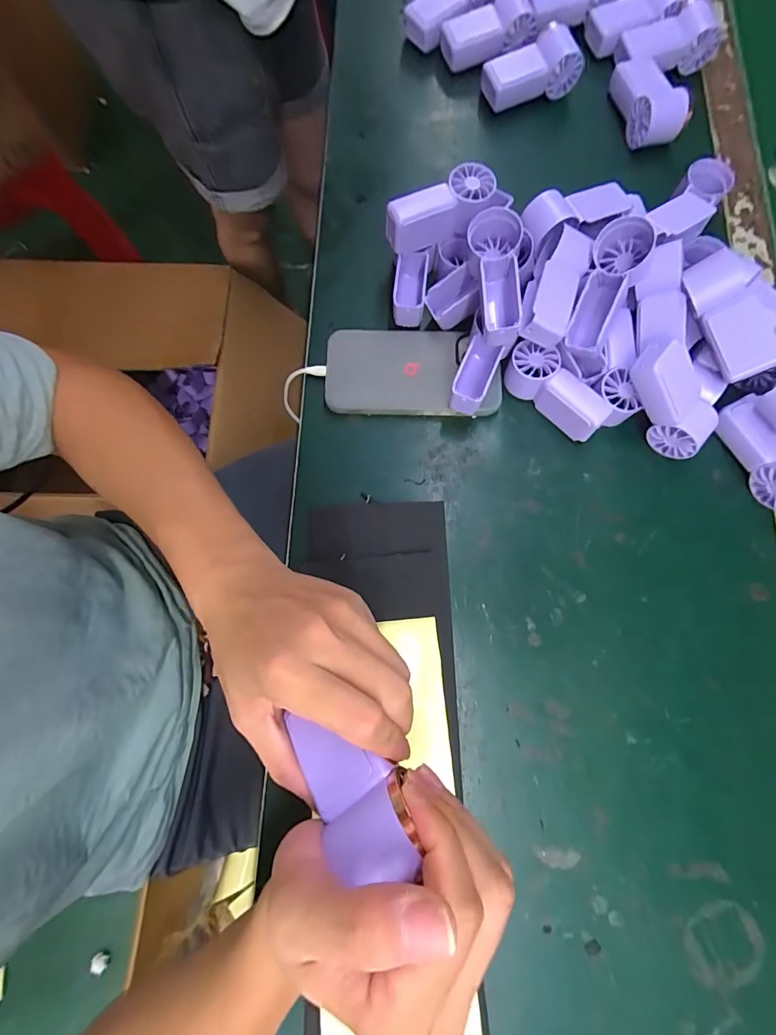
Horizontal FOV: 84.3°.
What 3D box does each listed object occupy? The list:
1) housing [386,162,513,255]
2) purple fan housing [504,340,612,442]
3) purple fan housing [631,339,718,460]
[{"bbox_3d":[0.049,-0.265,0.368,0.106,0.035,0.033,-18,77,-4],"label":"housing"},{"bbox_3d":[0.141,-0.106,0.364,0.092,0.036,0.032,44,81,10],"label":"purple fan housing"},{"bbox_3d":[0.228,-0.094,0.342,0.040,0.032,0.092,-37,111,-8],"label":"purple fan housing"}]

